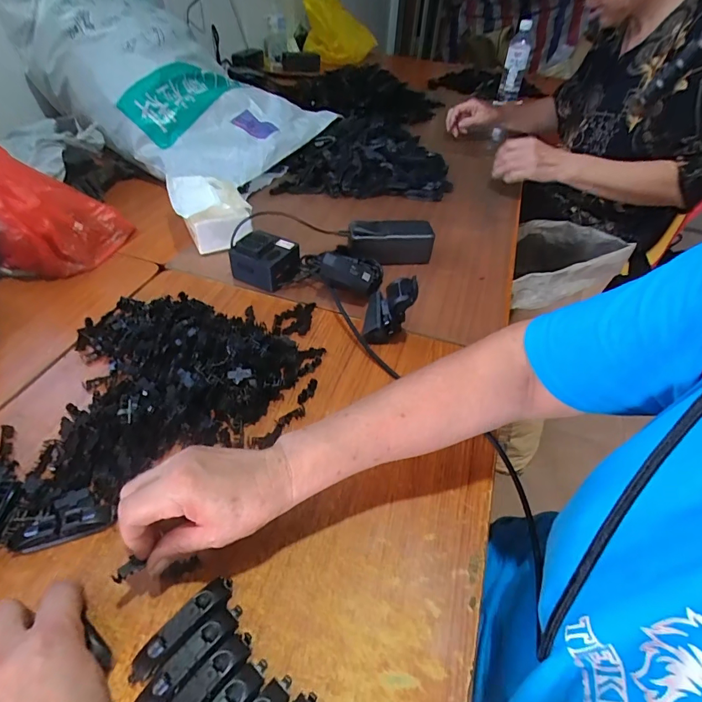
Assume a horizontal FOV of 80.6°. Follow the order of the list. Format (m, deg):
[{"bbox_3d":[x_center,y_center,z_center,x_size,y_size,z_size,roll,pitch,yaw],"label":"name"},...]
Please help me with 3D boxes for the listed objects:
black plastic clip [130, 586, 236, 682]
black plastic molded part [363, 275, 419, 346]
[{"bbox_3d":[-0.123,0.201,0.303,0.080,0.017,0.020,-34,57,-31],"label":"black plastic clip"},{"bbox_3d":[0.049,-0.060,0.520,0.056,0.084,0.066,9,46,4],"label":"black plastic molded part"}]

